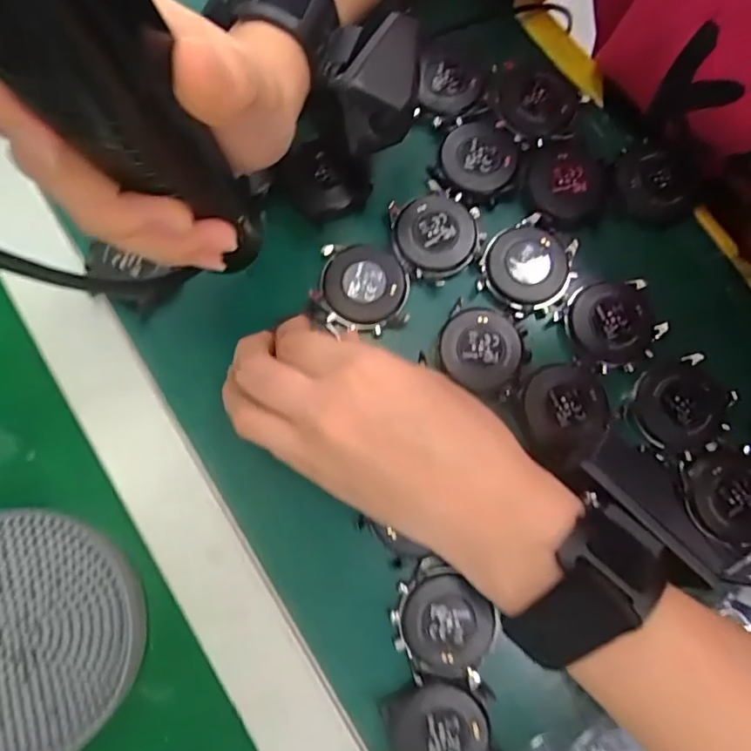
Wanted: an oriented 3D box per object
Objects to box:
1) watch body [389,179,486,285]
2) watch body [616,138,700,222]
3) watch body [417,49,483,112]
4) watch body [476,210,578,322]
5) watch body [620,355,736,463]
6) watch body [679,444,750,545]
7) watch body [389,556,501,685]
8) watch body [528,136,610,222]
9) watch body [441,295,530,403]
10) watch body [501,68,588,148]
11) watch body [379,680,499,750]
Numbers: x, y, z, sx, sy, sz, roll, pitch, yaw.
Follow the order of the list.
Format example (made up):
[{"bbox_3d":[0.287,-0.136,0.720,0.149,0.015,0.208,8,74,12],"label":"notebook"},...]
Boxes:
[{"bbox_3d":[0.030,-0.077,0.303,0.051,0.014,0.050,0,78,-2],"label":"watch body"},{"bbox_3d":[0.152,-0.105,0.304,0.041,0.013,0.041,0,78,-2],"label":"watch body"},{"bbox_3d":[0.042,-0.163,0.313,0.035,0.007,0.033,6,78,0],"label":"watch body"},{"bbox_3d":[0.081,-0.058,0.298,0.046,0.012,0.050,0,78,-2],"label":"watch body"},{"bbox_3d":[0.154,0.017,0.287,0.047,0.017,0.045,-30,80,-7],"label":"watch body"},{"bbox_3d":[0.177,0.057,0.276,0.044,0.017,0.046,-15,79,-5],"label":"watch body"},{"bbox_3d":[0.030,0.116,0.261,0.049,0.008,0.045,44,80,7],"label":"watch body"},{"bbox_3d":[0.104,-0.107,0.304,0.041,0.008,0.045,7,78,0],"label":"watch body"},{"bbox_3d":[0.055,-0.012,0.293,0.044,0.018,0.041,26,79,4],"label":"watch body"},{"bbox_3d":[0.091,-0.150,0.314,0.043,0.008,0.044,0,78,-2],"label":"watch body"},{"bbox_3d":[0.029,0.161,0.252,0.044,0.007,0.042,-17,79,-5],"label":"watch body"}]

